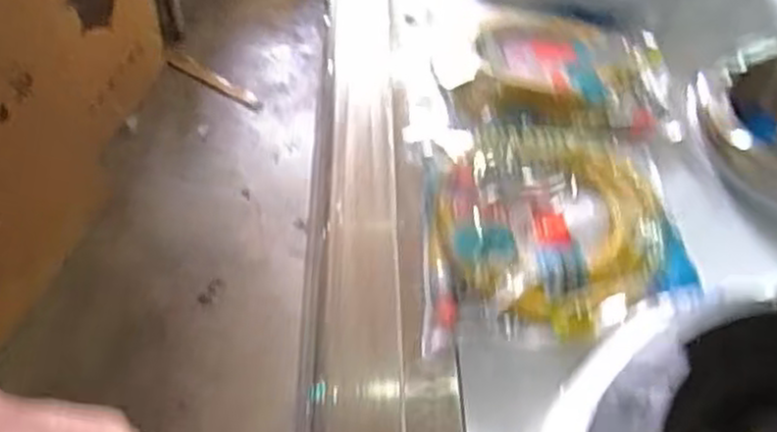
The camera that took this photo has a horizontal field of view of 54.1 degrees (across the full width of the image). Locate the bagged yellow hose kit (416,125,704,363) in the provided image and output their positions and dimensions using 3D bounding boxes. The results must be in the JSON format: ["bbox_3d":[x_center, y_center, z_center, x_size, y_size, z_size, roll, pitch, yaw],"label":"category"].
[{"bbox_3d":[0.155,0.003,0.726,0.238,0.031,0.269,3,46,-1],"label":"bagged yellow hose kit"}]

